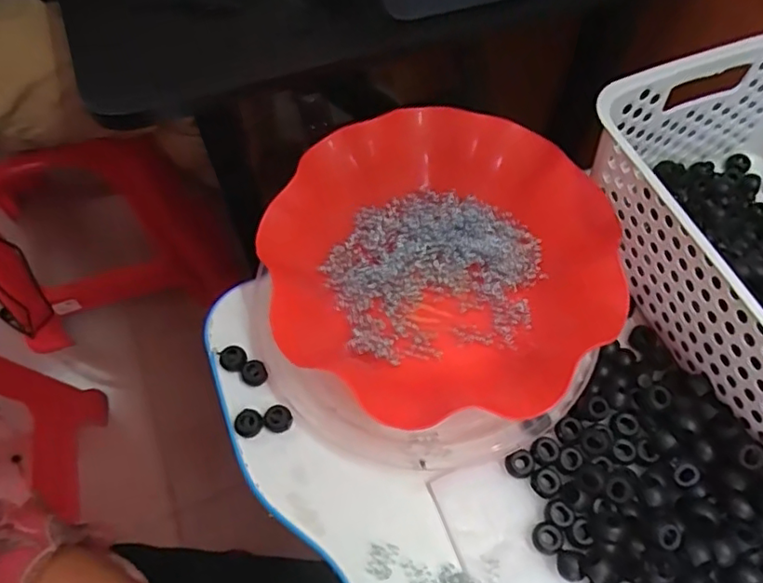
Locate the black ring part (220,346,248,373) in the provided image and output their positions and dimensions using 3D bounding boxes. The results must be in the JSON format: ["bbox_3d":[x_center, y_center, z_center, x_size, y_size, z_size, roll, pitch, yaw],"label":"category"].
[{"bbox_3d":[-0.101,0.046,0.407,0.017,0.008,0.016,-1,65,3],"label":"black ring part"}]

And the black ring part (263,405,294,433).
[{"bbox_3d":[-0.068,0.083,0.388,0.019,0.011,0.017,38,73,18],"label":"black ring part"}]

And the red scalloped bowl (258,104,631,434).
[{"bbox_3d":[0.042,-0.017,0.399,0.214,0.063,0.214,-1,65,3],"label":"red scalloped bowl"}]

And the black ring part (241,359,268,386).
[{"bbox_3d":[-0.085,0.054,0.398,0.016,0.009,0.016,-1,65,3],"label":"black ring part"}]

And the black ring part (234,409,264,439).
[{"bbox_3d":[-0.086,0.086,0.386,0.018,0.014,0.015,-40,69,-14],"label":"black ring part"}]

